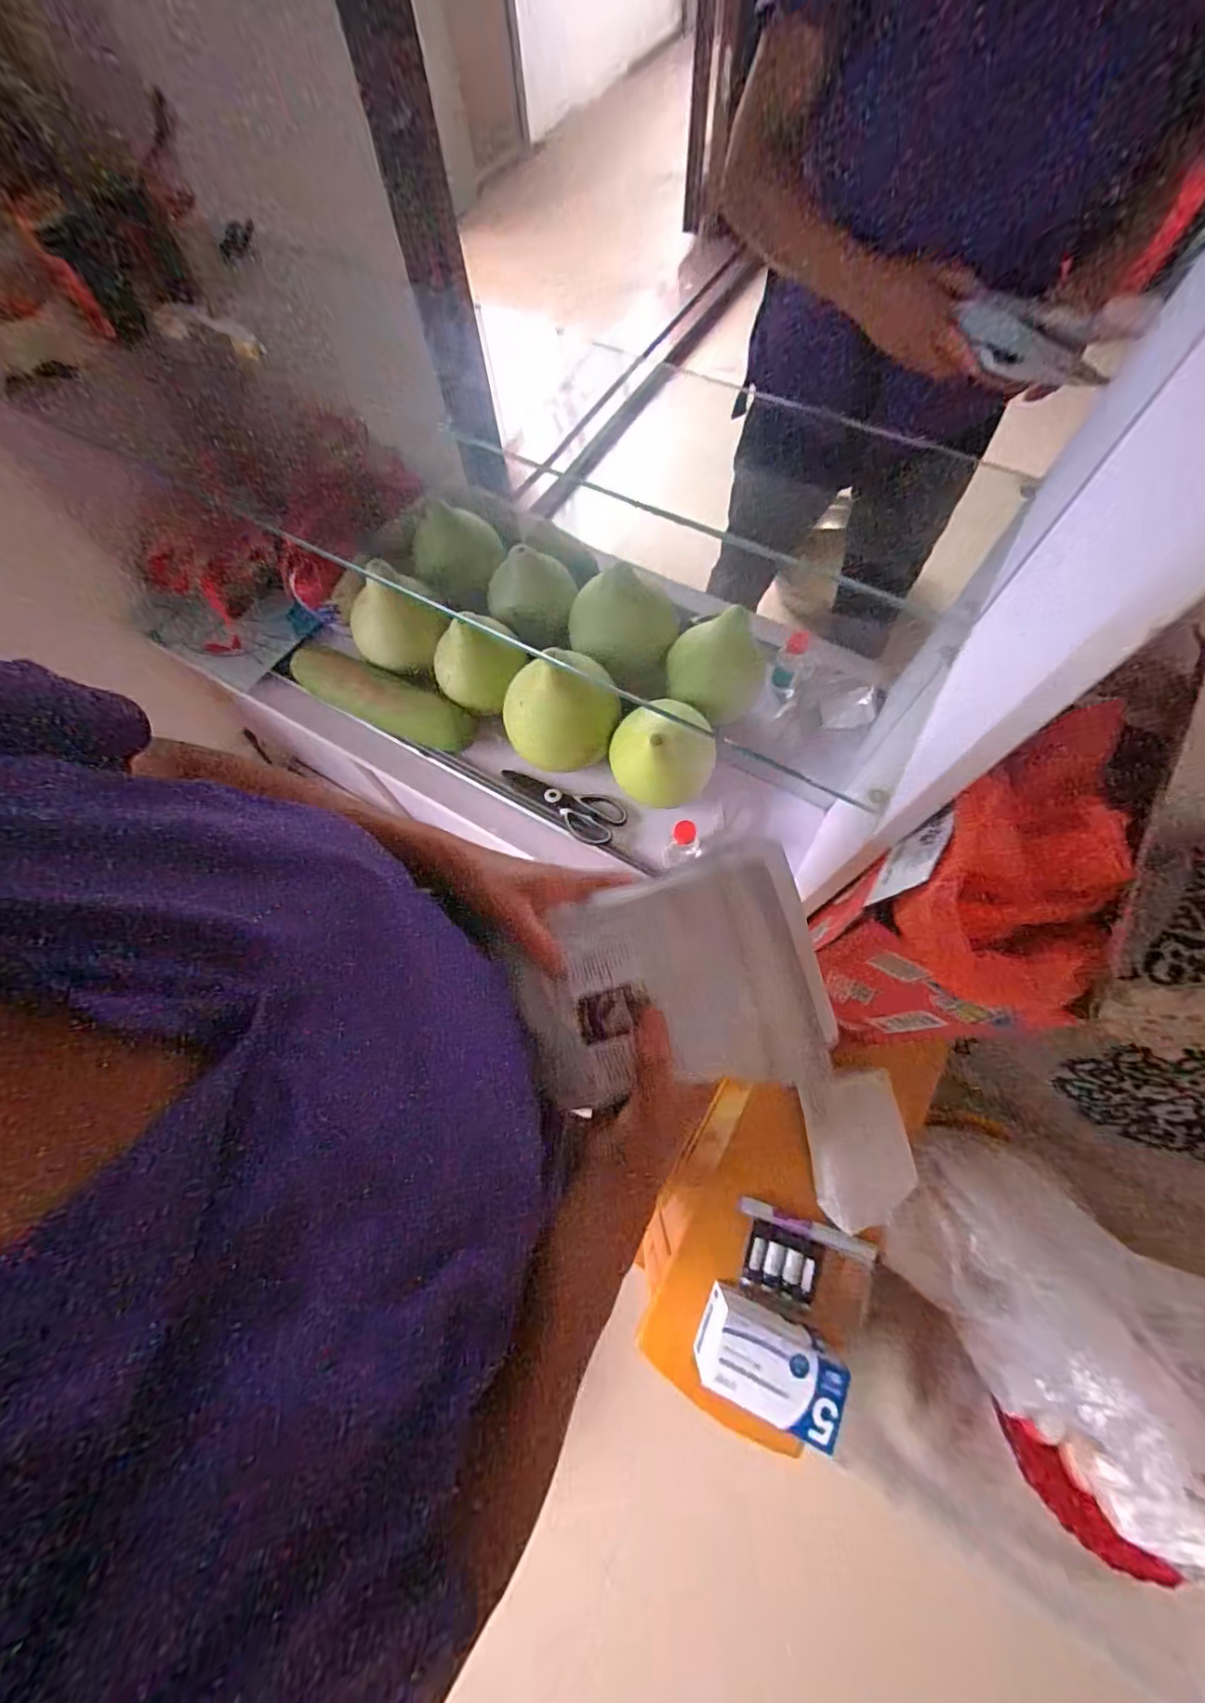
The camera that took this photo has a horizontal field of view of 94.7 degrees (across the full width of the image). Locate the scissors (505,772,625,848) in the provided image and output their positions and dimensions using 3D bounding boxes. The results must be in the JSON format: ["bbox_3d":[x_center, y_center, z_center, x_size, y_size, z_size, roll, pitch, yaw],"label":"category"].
[{"bbox_3d":[-0.059,-0.085,0.836,0.201,0.017,0.081,36,74,13],"label":"scissors"}]

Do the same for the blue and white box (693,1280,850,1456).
[{"bbox_3d":[0.169,0.527,0.575,0.145,0.063,0.082,18,71,8],"label":"blue and white box"}]

